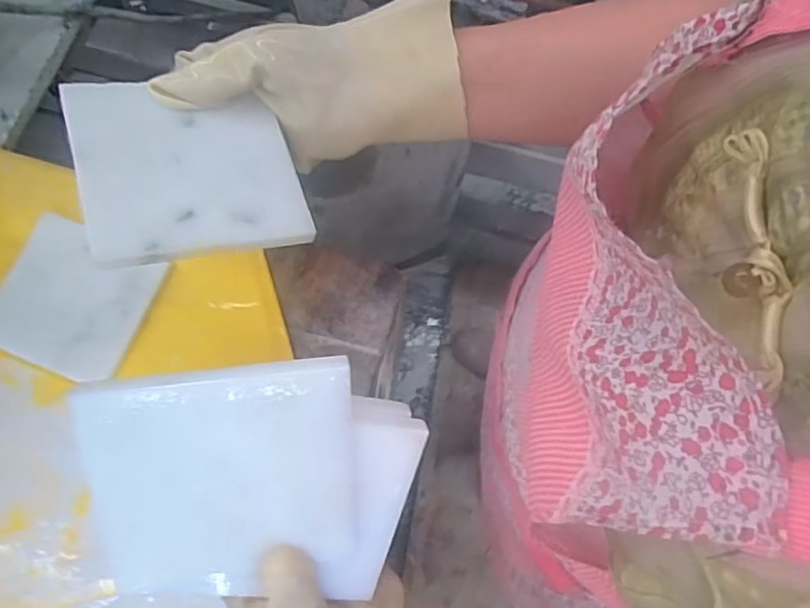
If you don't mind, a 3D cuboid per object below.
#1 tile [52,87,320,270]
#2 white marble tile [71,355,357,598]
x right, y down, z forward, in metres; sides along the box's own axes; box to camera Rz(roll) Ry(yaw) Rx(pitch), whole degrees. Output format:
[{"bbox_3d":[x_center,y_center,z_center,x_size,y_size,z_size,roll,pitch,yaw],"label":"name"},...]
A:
[{"bbox_3d":[-0.104,-0.068,0.302,0.098,0.006,0.099,-11,68,-26],"label":"tile"},{"bbox_3d":[-0.071,0.075,0.255,0.099,0.006,0.107,-6,112,-14],"label":"white marble tile"}]

